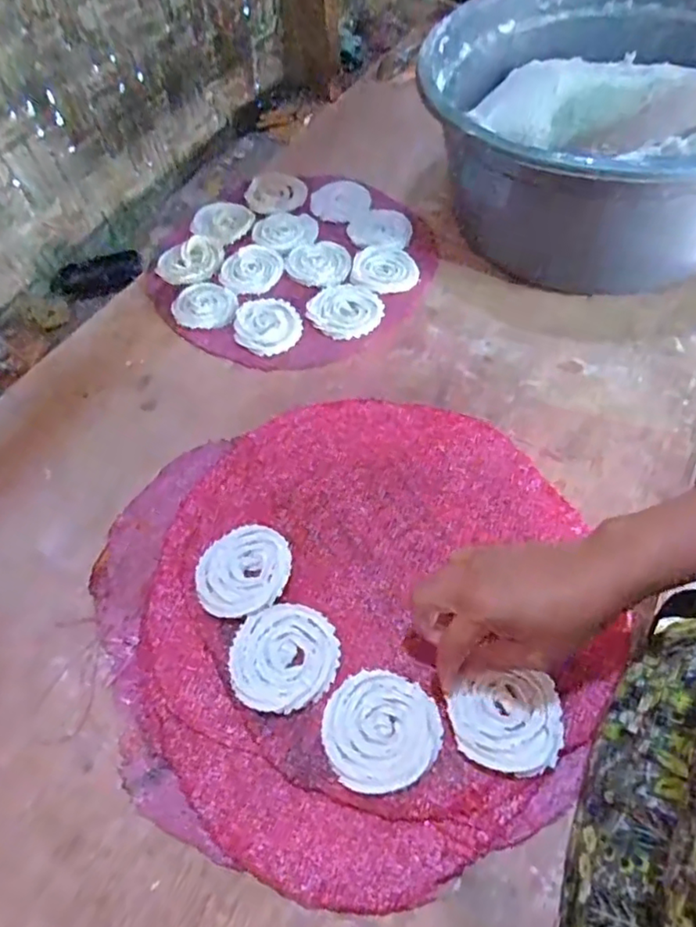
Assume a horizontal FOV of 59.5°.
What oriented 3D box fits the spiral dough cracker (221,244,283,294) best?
[{"bbox_3d":[-0.112,-0.231,0.722,0.069,0.007,0.081,19,58,18],"label":"spiral dough cracker"}]

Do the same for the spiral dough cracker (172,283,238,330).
[{"bbox_3d":[-0.163,-0.178,0.688,0.072,0.005,0.077,-2,54,3],"label":"spiral dough cracker"}]

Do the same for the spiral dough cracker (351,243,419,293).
[{"bbox_3d":[0.042,-0.227,0.707,0.076,0.011,0.086,2,55,6],"label":"spiral dough cracker"}]

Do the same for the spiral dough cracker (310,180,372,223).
[{"bbox_3d":[-0.010,-0.344,0.796,0.067,0.021,0.066,-2,54,3],"label":"spiral dough cracker"}]

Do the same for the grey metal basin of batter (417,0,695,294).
[{"bbox_3d":[0.285,-0.350,0.689,0.377,0.226,0.381,-2,54,3],"label":"grey metal basin of batter"}]

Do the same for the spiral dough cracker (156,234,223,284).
[{"bbox_3d":[-0.187,-0.244,0.733,0.081,0.013,0.070,-37,59,-20],"label":"spiral dough cracker"}]

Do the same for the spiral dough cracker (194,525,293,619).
[{"bbox_3d":[-0.084,0.088,0.496,0.072,0.008,0.081,24,60,20],"label":"spiral dough cracker"}]

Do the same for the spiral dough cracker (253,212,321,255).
[{"bbox_3d":[-0.079,-0.295,0.764,0.079,0.004,0.080,22,59,19],"label":"spiral dough cracker"}]

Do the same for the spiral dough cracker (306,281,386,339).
[{"bbox_3d":[-0.003,-0.169,0.670,0.080,0.012,0.075,-2,54,3],"label":"spiral dough cracker"}]

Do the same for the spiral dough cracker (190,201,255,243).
[{"bbox_3d":[-0.161,-0.314,0.781,0.081,0.008,0.081,-2,54,3],"label":"spiral dough cracker"}]

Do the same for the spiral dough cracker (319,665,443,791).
[{"bbox_3d":[0.023,0.182,0.416,0.078,0.007,0.076,-2,54,3],"label":"spiral dough cracker"}]

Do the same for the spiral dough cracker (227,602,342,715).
[{"bbox_3d":[-0.047,0.143,0.452,0.077,0.010,0.078,-2,54,3],"label":"spiral dough cracker"}]

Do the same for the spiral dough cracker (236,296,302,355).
[{"bbox_3d":[-0.089,-0.151,0.662,0.068,0.011,0.079,-34,59,-18],"label":"spiral dough cracker"}]

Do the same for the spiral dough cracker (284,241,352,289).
[{"bbox_3d":[-0.036,-0.238,0.717,0.081,0.011,0.070,18,58,17],"label":"spiral dough cracker"}]

